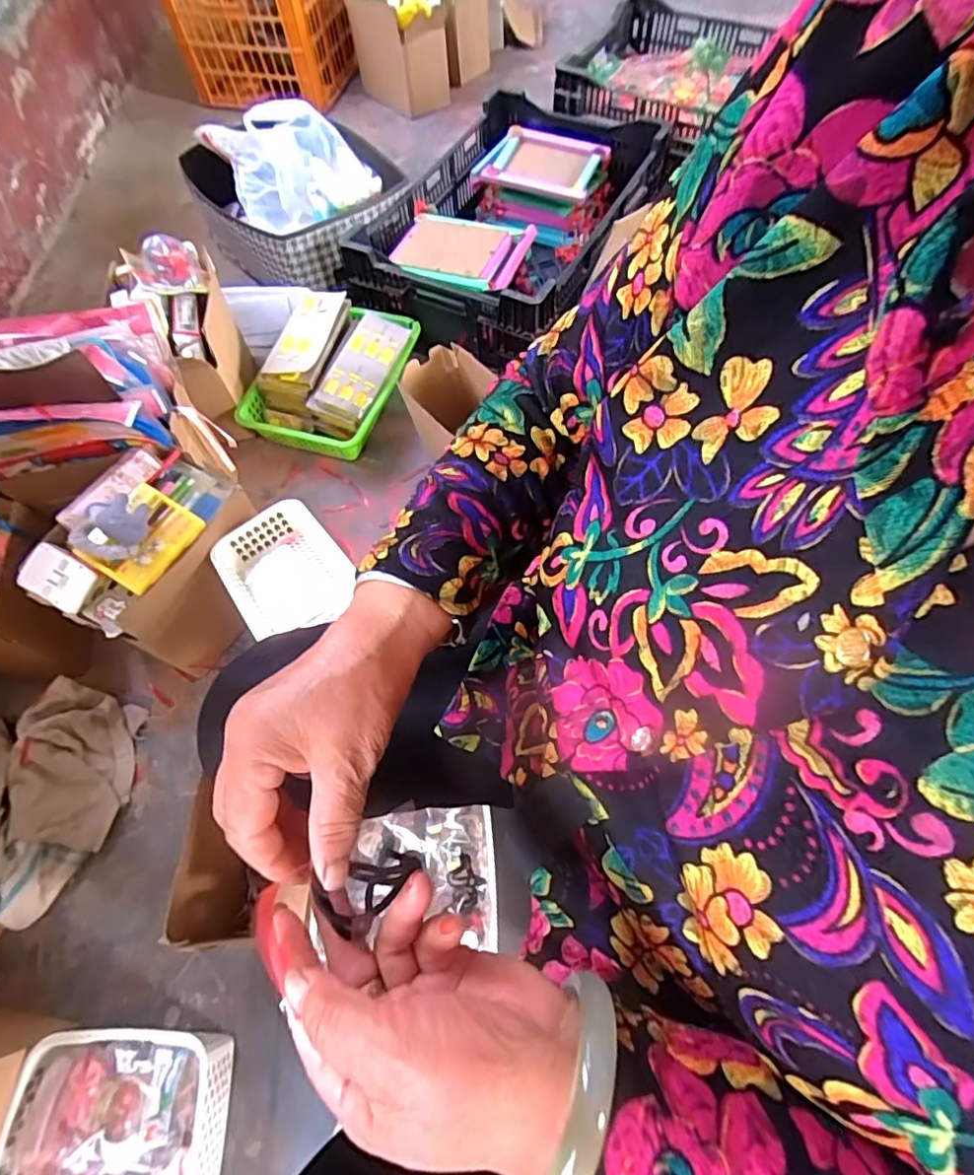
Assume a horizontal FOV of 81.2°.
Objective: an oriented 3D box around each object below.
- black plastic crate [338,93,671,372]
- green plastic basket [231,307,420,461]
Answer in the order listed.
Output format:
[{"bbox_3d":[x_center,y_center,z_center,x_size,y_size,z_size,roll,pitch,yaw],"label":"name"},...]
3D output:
[{"bbox_3d":[0.049,-0.719,1.131,0.418,0.179,0.601,22,62,17],"label":"black plastic crate"},{"bbox_3d":[-0.264,-0.371,1.051,0.237,0.109,0.347,23,62,17],"label":"green plastic basket"}]

